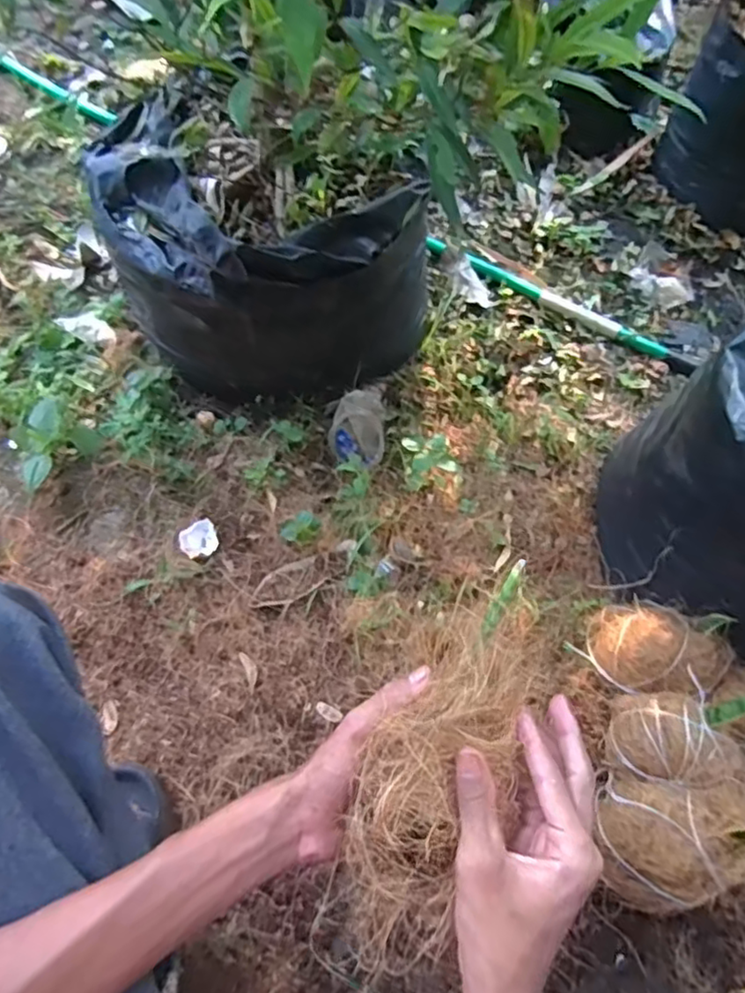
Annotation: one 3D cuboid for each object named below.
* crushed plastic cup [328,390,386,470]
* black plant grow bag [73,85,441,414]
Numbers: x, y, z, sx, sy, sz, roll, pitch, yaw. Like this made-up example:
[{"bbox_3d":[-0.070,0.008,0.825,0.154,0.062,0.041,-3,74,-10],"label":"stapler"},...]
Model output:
[{"bbox_3d":[-0.018,-0.087,0.784,0.066,0.049,0.118,2,61,-2],"label":"crushed plastic cup"},{"bbox_3d":[-0.133,-0.294,0.784,0.315,0.266,0.305,-30,67,-18],"label":"black plant grow bag"}]

